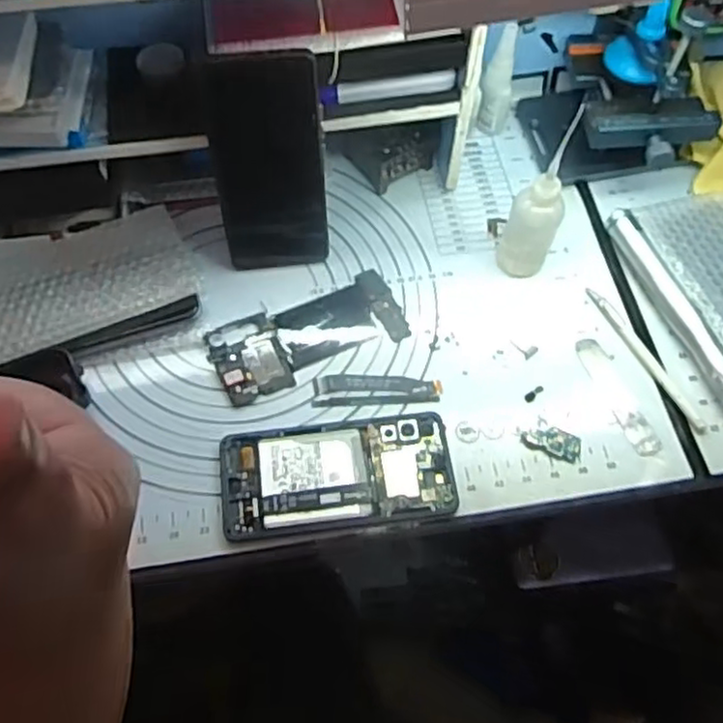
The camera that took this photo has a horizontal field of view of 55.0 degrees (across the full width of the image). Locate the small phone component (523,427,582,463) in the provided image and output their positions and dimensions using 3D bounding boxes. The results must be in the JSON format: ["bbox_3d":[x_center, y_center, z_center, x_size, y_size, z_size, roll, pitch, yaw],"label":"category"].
[{"bbox_3d":[0.135,0.056,0.488,0.039,0.005,0.020,22,63,12],"label":"small phone component"}]

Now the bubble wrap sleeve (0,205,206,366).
[{"bbox_3d":[-0.211,-0.051,0.522,0.170,0.030,0.114,-16,62,-9],"label":"bubble wrap sleeve"}]

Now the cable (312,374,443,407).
[{"bbox_3d":[0.011,0.020,0.502,0.091,0.007,0.023,-2,61,-1],"label":"cable"}]

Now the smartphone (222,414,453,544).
[{"bbox_3d":[-0.016,0.075,0.467,0.152,0.009,0.073,-7,61,-4],"label":"smartphone"}]

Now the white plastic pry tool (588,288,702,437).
[{"bbox_3d":[0.210,-0.004,0.517,0.013,0.004,0.130,-23,63,-13],"label":"white plastic pry tool"}]

